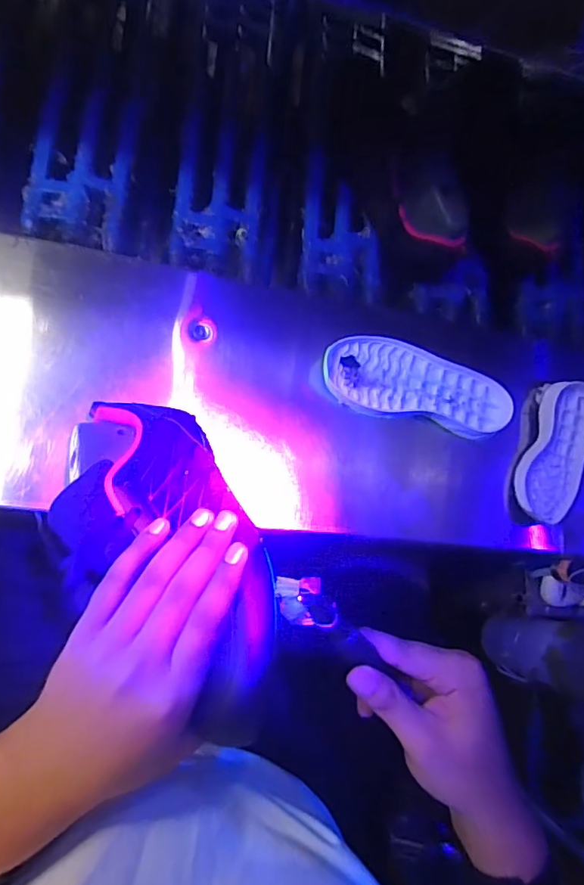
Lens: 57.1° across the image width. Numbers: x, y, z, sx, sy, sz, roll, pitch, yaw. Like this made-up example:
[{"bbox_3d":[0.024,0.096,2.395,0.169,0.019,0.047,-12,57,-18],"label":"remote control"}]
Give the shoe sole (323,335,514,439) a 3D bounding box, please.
[{"bbox_3d":[0.129,-0.058,0.542,0.198,0.023,0.076,13,83,-6],"label":"shoe sole"}]

